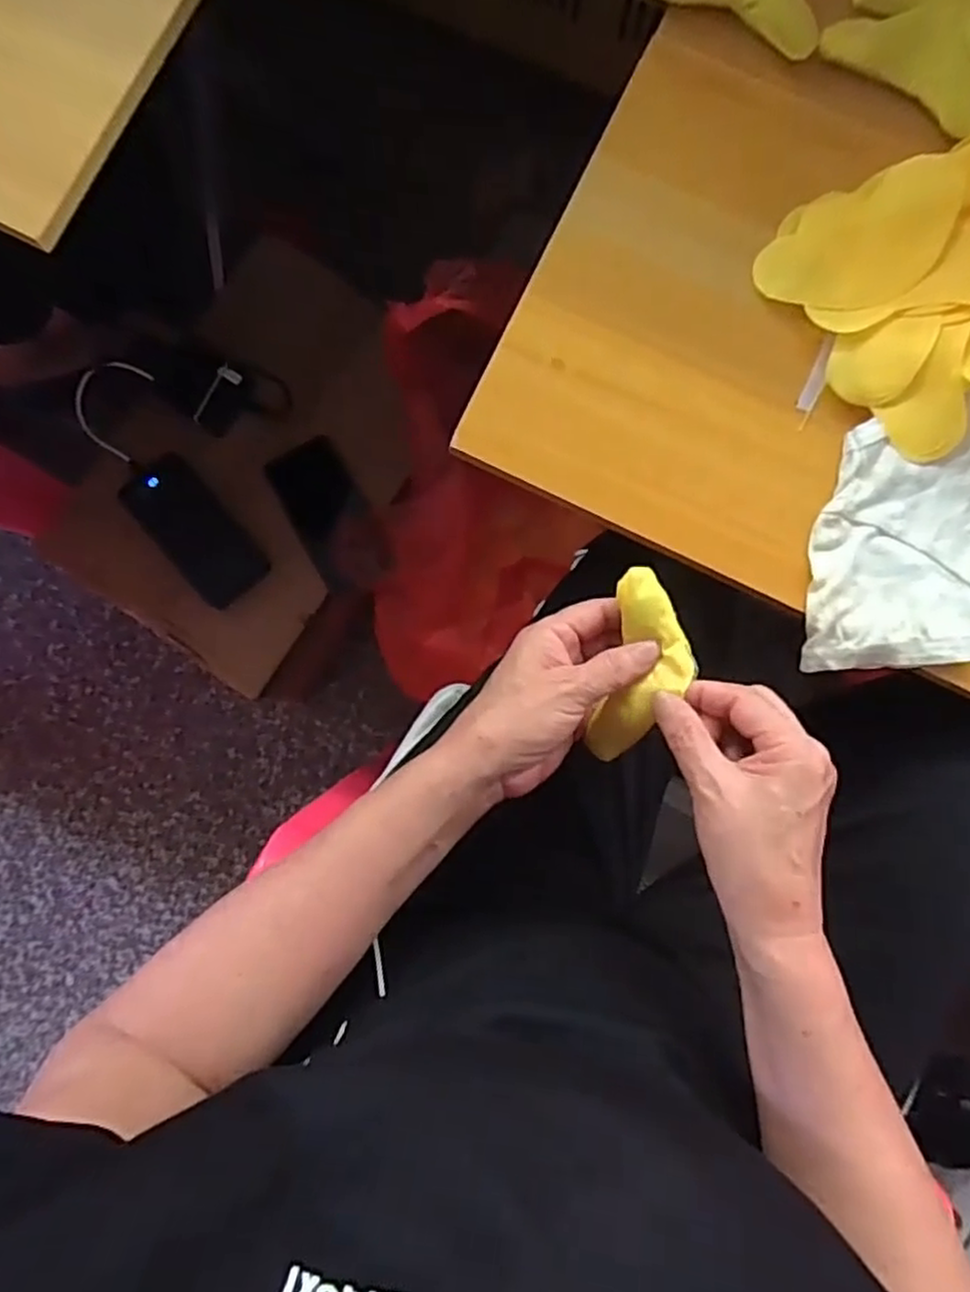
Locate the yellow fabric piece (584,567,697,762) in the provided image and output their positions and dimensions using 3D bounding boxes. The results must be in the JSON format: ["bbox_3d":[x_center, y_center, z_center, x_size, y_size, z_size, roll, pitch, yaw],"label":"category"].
[{"bbox_3d":[0.086,0.016,0.389,0.041,0.039,0.107,13,102,0],"label":"yellow fabric piece"}]

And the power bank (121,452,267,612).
[{"bbox_3d":[-0.296,-0.119,0.725,0.075,0.012,0.154,-39,87,-4],"label":"power bank"}]

